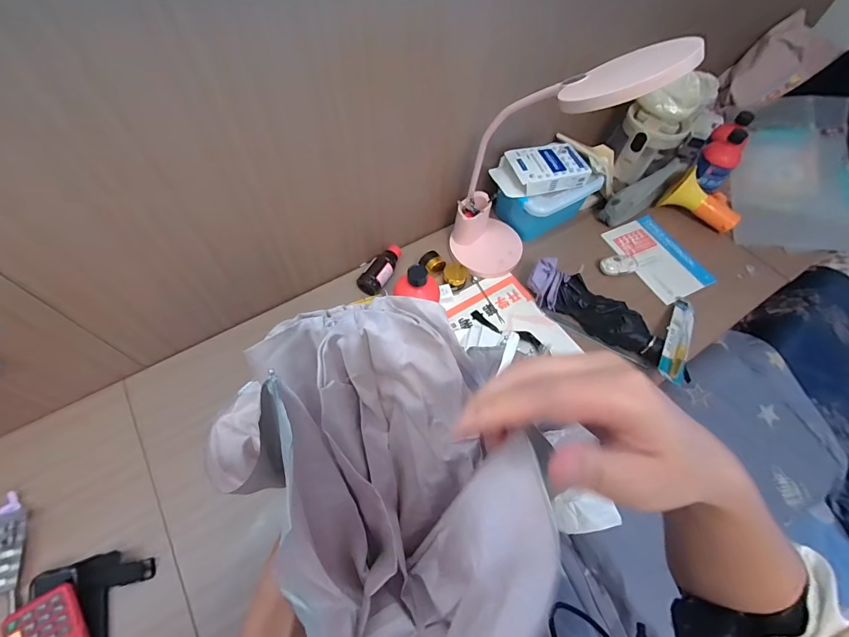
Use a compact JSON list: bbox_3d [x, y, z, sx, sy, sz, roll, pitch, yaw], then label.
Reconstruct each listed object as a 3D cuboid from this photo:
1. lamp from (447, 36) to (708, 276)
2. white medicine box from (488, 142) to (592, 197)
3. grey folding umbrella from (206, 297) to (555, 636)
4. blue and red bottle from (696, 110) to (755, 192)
[{"bbox_3d":[0.169,-0.216,0.575,0.235,0.408,0.129,36,64,17],"label":"lamp"},{"bbox_3d":[0.220,-0.283,0.723,0.173,0.037,0.097,-15,61,-11],"label":"white medicine box"},{"bbox_3d":[-0.020,0.106,0.235,0.157,0.116,0.235,-27,64,-17],"label":"grey folding umbrella"},{"bbox_3d":[0.617,-0.348,0.785,0.065,0.148,0.089,17,22,8],"label":"blue and red bottle"}]

